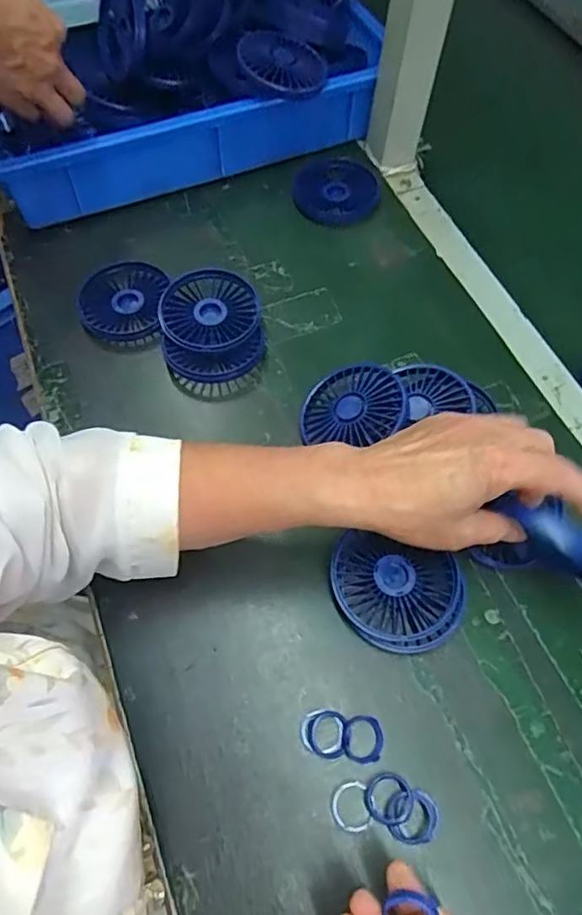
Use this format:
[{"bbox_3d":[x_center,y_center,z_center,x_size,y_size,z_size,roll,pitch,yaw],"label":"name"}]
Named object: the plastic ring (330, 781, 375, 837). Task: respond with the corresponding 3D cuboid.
[{"bbox_3d":[0.036,0.215,0.358,0.024,0.004,0.028,-9,63,-6],"label":"plastic ring"}]

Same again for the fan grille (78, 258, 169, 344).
[{"bbox_3d":[-0.154,-0.145,0.537,0.078,0.012,0.087,5,62,1],"label":"fan grille"}]

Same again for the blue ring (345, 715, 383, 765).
[{"bbox_3d":[0.047,0.179,0.371,0.025,0.012,0.027,1,62,-1],"label":"blue ring"}]

